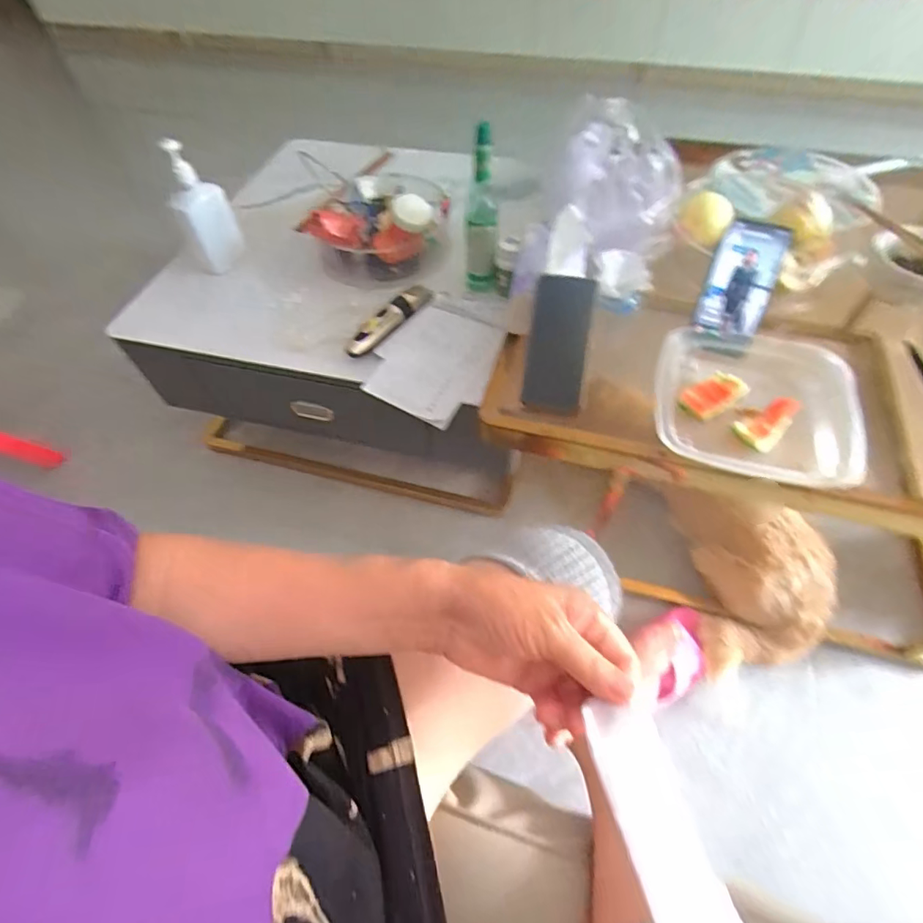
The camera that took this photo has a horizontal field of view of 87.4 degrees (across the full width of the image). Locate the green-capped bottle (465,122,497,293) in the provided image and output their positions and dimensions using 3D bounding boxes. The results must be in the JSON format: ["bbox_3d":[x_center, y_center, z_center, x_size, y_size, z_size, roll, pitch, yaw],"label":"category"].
[{"bbox_3d":[0.028,-0.373,0.728,0.045,0.225,0.053,-8,57,-2],"label":"green-capped bottle"}]

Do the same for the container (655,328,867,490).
[{"bbox_3d":[0.345,-0.071,0.573,0.220,0.047,0.209,14,58,11],"label":"container"}]

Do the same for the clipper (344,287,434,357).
[{"bbox_3d":[-0.113,-0.223,0.758,0.040,0.034,0.177,32,64,21],"label":"clipper"}]

